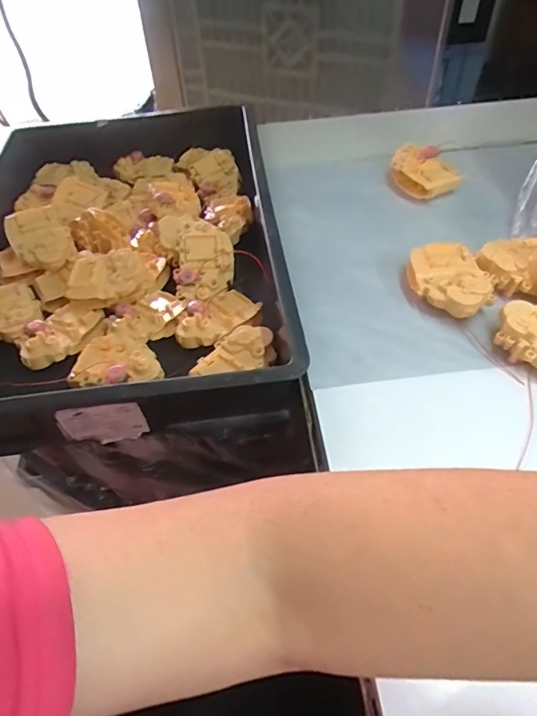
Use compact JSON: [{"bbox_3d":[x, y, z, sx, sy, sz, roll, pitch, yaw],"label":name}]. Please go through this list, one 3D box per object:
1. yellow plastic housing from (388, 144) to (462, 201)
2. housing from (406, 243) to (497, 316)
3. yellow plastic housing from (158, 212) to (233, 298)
[{"bbox_3d":[0.202,-0.242,0.641,0.066,0.040,0.089,-32,55,-22],"label":"yellow plastic housing"},{"bbox_3d":[0.187,-0.078,0.504,0.068,0.039,0.088,-19,51,-12],"label":"housing"},{"bbox_3d":[-0.088,-0.136,0.615,0.083,0.040,0.126,-16,50,-10],"label":"yellow plastic housing"}]

